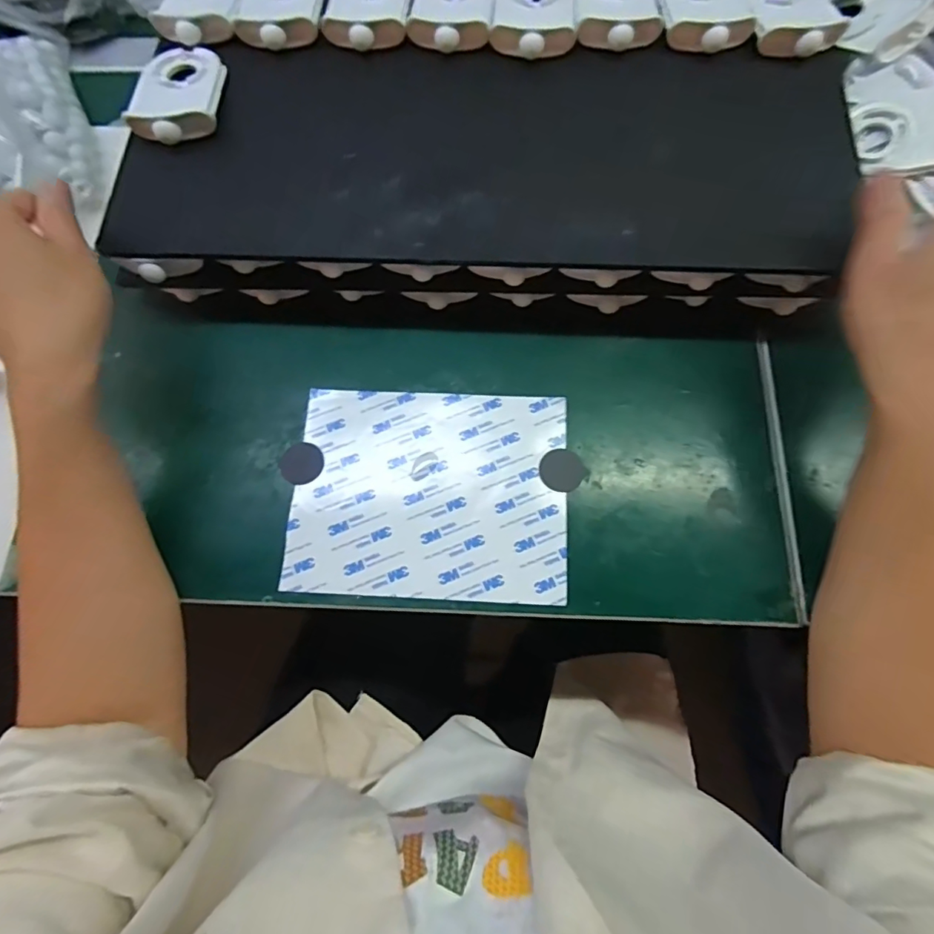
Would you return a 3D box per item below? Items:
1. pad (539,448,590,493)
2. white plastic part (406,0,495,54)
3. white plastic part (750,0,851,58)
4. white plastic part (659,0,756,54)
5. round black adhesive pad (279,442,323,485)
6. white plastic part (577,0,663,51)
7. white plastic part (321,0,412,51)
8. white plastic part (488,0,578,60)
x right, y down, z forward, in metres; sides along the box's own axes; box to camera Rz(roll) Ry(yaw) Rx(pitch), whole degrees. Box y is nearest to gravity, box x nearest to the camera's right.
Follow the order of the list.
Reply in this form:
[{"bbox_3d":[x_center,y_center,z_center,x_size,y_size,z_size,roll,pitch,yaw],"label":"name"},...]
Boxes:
[{"bbox_3d":[0.062,0.002,0.337,0.029,0.004,0.028,0,73,1],"label":"pad"},{"bbox_3d":[-0.010,-0.339,0.375,0.058,0.012,0.088,5,73,3],"label":"white plastic part"},{"bbox_3d":[0.230,-0.323,0.365,0.057,0.019,0.086,5,73,3],"label":"white plastic part"},{"bbox_3d":[0.169,-0.328,0.370,0.059,0.020,0.082,0,73,1],"label":"white plastic part"},{"bbox_3d":[-0.110,-0.002,0.345,0.028,0.004,0.028,0,73,1],"label":"round black adhesive pad"},{"bbox_3d":[0.108,-0.334,0.373,0.056,0.019,0.087,2,73,2],"label":"white plastic part"},{"bbox_3d":[-0.072,-0.342,0.378,0.060,0.013,0.088,4,73,3],"label":"white plastic part"},{"bbox_3d":[0.050,-0.329,0.370,0.059,0.014,0.081,8,73,4],"label":"white plastic part"}]

